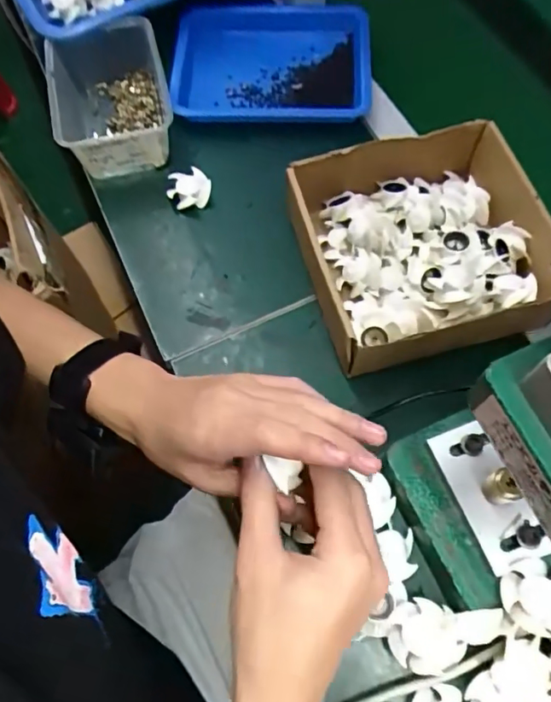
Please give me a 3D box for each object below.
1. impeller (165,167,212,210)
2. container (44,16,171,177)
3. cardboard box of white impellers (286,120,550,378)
[{"bbox_3d":[-0.089,-0.165,0.550,0.044,0.023,0.040,-1,67,2],"label":"impeller"},{"bbox_3d":[-0.175,-0.275,0.572,0.113,0.067,0.189,-13,67,-3],"label":"container"},{"bbox_3d":[0.133,-0.088,0.474,0.207,0.078,0.198,-14,67,-4],"label":"cardboard box of white impellers"}]

